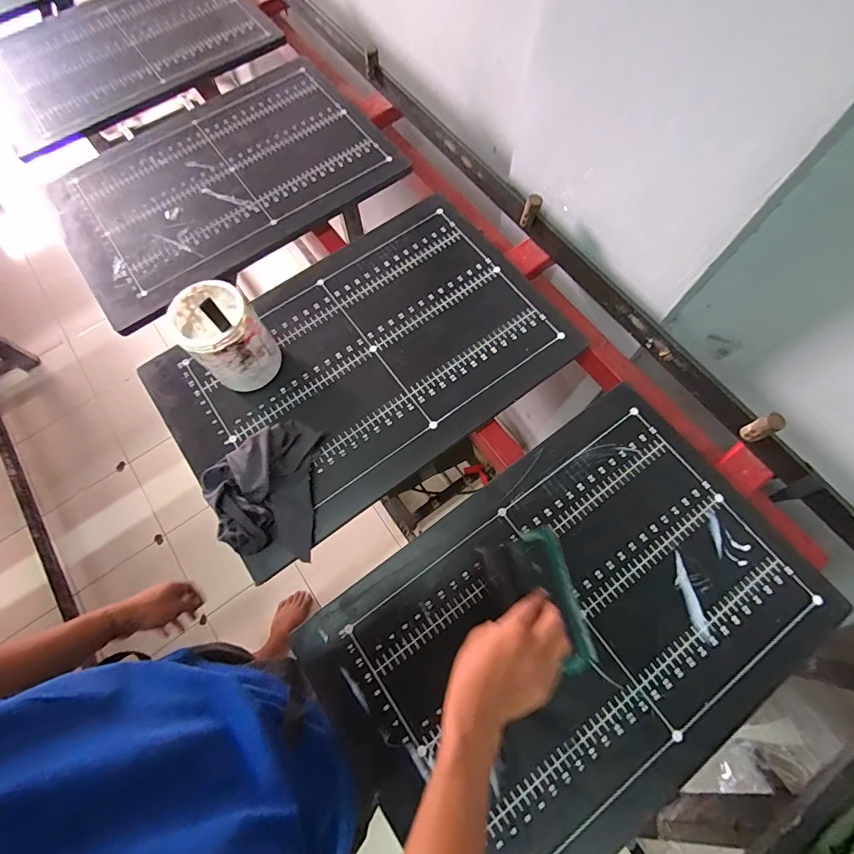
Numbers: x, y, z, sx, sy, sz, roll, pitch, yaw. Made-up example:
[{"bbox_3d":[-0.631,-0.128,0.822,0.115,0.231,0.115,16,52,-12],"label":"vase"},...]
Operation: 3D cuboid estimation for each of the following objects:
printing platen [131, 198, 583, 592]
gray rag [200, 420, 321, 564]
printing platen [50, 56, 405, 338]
[{"bbox_3d":[-0.099,-0.106,0.672,0.573,0.014,0.387,-35,72,-11],"label":"printing platen"},{"bbox_3d":[-0.224,0.076,0.579,0.139,0.056,0.185,1,70,2],"label":"gray rag"},{"bbox_3d":[-0.388,-0.484,0.817,0.574,0.027,0.427,-33,72,-10],"label":"printing platen"}]

